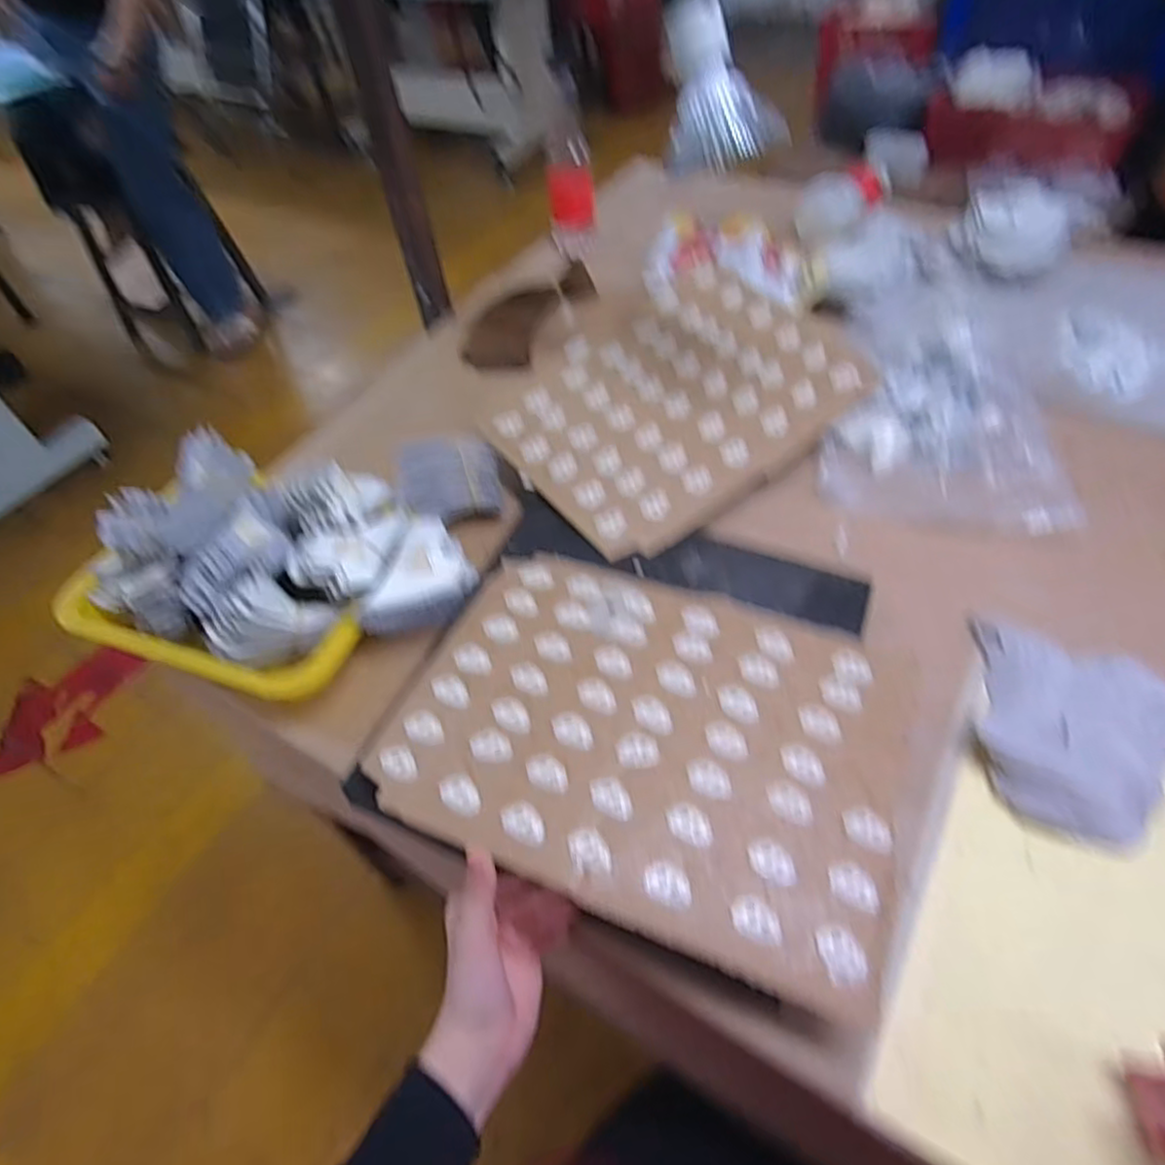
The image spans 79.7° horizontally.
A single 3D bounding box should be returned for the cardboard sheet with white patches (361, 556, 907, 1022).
[{"bbox_3d":[0.044,0.094,0.468,0.318,0.010,0.245,15,50,16],"label":"cardboard sheet with white patches"}]

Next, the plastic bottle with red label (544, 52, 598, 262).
[{"bbox_3d":[-0.016,-0.505,0.879,0.055,0.163,0.059,-31,57,-19],"label":"plastic bottle with red label"}]

